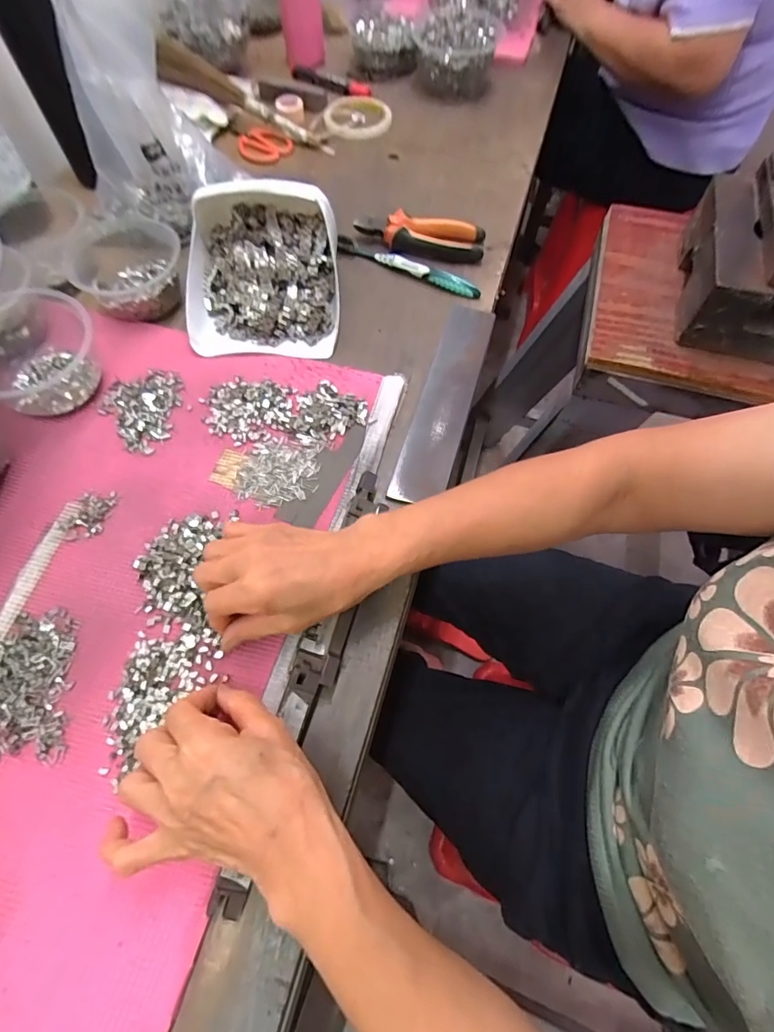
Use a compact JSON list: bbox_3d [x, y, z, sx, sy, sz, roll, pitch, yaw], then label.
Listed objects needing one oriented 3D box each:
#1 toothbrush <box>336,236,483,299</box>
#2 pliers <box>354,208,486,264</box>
[{"bbox_3d":[0.023,-0.287,0.548,0.177,0.010,0.021,24,66,10],"label":"toothbrush"},{"bbox_3d":[0.038,-0.328,0.563,0.148,0.025,0.062,9,64,2],"label":"pliers"}]

